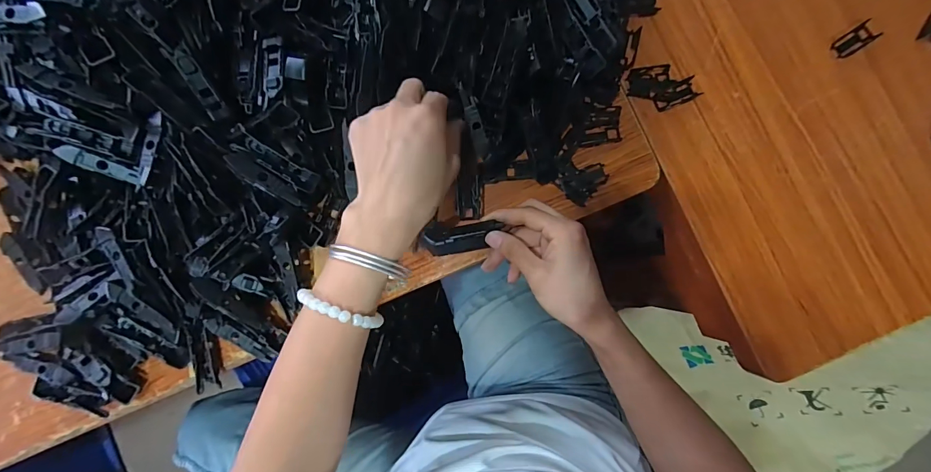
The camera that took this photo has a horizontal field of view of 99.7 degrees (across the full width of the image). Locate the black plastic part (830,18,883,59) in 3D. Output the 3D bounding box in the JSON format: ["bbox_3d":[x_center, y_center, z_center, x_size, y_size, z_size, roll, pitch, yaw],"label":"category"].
[{"bbox_3d":[0.363,-0.183,0.366,0.040,0.006,0.019,-34,86,-3],"label":"black plastic part"}]

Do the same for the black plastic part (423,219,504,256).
[{"bbox_3d":[-0.002,0.001,0.333,0.064,0.009,0.025,-13,87,3],"label":"black plastic part"}]

